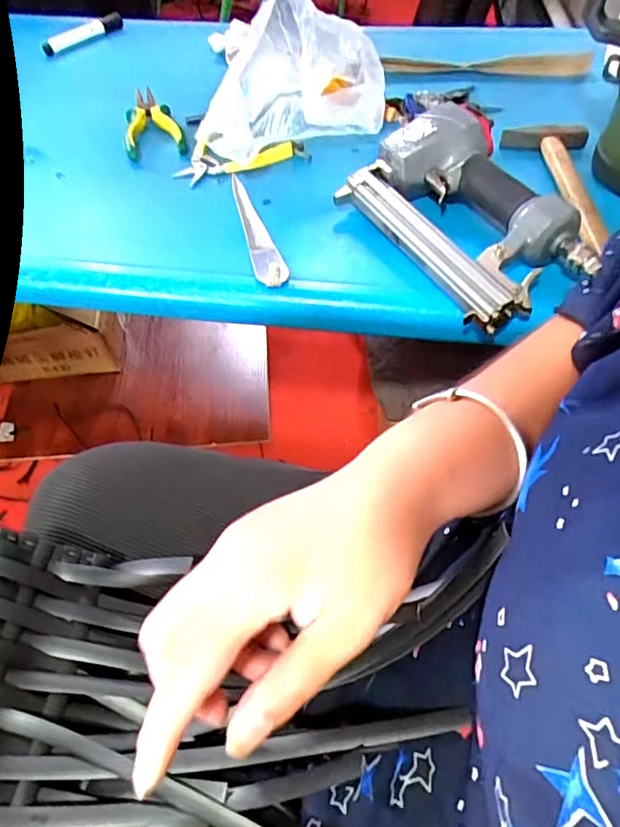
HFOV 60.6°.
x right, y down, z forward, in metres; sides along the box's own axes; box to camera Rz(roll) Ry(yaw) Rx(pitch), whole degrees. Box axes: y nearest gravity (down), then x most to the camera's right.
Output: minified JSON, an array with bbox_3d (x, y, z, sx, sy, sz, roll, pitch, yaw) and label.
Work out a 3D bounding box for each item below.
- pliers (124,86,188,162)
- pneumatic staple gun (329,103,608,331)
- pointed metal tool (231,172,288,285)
[{"bbox_3d":[-0.189,-0.351,0.635,0.066,0.026,0.138,-10,54,-10],"label":"pliers"},{"bbox_3d":[0.143,-0.184,0.489,0.152,0.076,0.234,-24,58,-19],"label":"pneumatic staple gun"},{"bbox_3d":[-0.052,-0.185,0.520,0.029,0.012,0.172,-10,54,-10],"label":"pointed metal tool"}]

